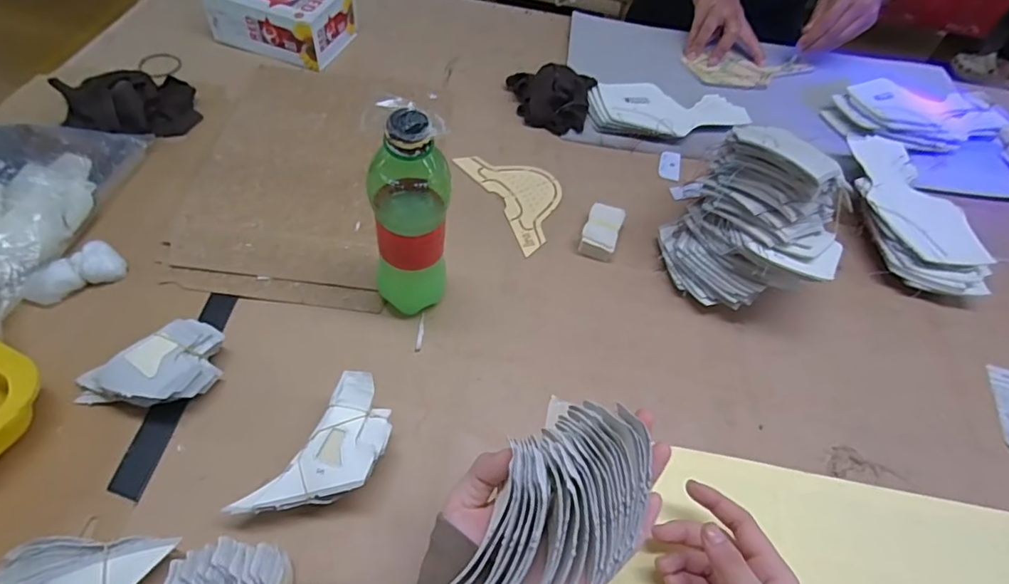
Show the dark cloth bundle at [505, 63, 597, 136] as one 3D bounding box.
[{"bbox_3d":[0.059,-0.245,0.675,0.104,0.050,0.075,4,54,-2],"label":"dark cloth bundle"}]

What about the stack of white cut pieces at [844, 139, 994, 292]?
[{"bbox_3d":[0.443,-0.090,0.602,0.107,0.043,0.228,7,54,-1],"label":"stack of white cut pieces"}]

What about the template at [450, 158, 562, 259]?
[{"bbox_3d":[0.020,-0.111,0.602,0.084,0.004,0.154,-23,60,-20],"label":"template"}]

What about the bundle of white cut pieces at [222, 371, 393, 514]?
[{"bbox_3d":[-0.123,0.123,0.388,0.060,0.052,0.115,29,57,14],"label":"bundle of white cut pieces"}]

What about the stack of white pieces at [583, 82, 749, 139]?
[{"bbox_3d":[0.209,-0.231,0.698,0.203,0.023,0.097,2,54,-4],"label":"stack of white pieces"}]

